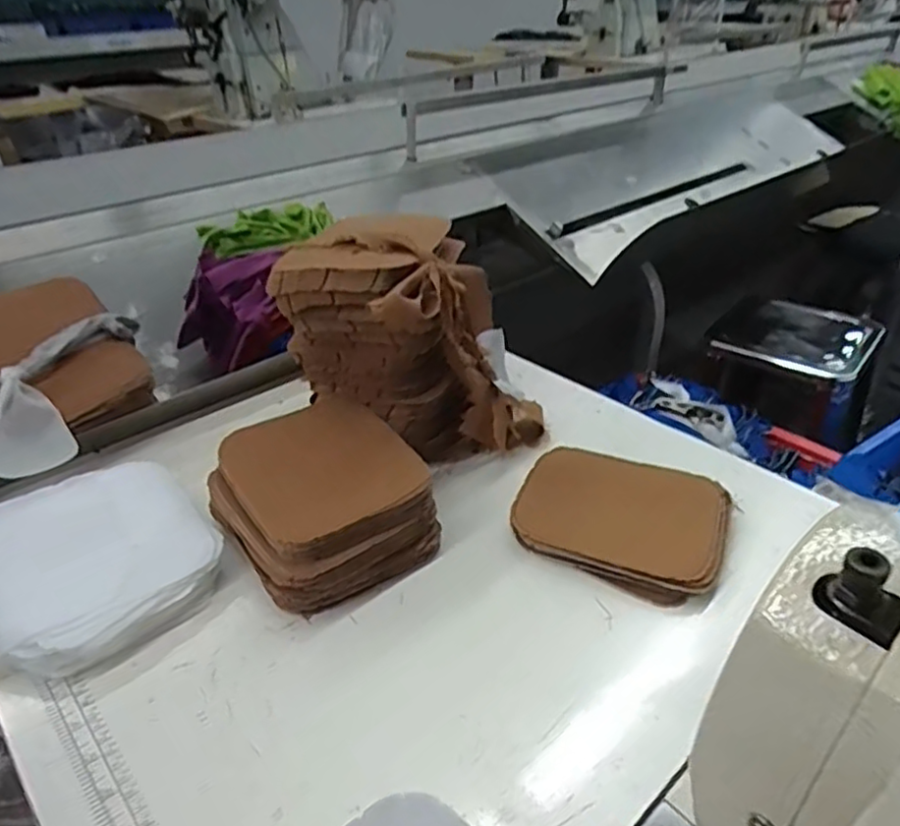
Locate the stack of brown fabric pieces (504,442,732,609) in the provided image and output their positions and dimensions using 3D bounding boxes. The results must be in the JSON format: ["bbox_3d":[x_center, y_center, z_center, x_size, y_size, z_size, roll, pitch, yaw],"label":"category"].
[{"bbox_3d":[0.126,0.077,0.493,0.145,0.023,0.118,18,38,27],"label":"stack of brown fabric pieces"}]

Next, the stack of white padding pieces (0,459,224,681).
[{"bbox_3d":[-0.255,0.094,0.453,0.152,0.030,0.169,-28,41,-33],"label":"stack of white padding pieces"}]

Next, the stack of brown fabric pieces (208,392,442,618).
[{"bbox_3d":[-0.096,0.057,0.485,0.130,0.059,0.159,-24,39,-29],"label":"stack of brown fabric pieces"}]

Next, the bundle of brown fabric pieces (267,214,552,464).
[{"bbox_3d":[-0.030,-0.056,0.552,0.202,0.165,0.142,-14,35,-17],"label":"bundle of brown fabric pieces"}]

